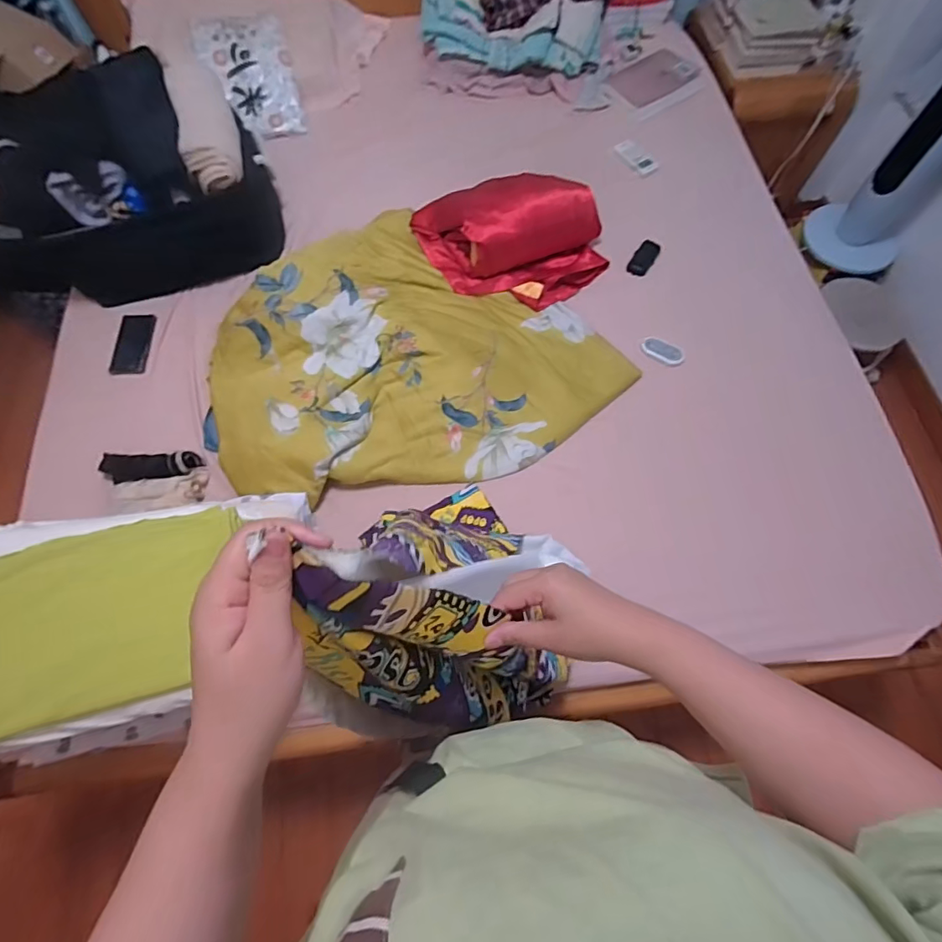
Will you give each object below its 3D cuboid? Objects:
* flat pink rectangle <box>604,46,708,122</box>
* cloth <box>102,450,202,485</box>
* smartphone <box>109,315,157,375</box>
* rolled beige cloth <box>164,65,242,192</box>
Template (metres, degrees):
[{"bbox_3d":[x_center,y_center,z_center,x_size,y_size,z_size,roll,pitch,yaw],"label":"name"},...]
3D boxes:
[{"bbox_3d":[0.527,-1.115,1.475,0.208,0.015,0.230,-29,63,5],"label":"flat pink rectangle"},{"bbox_3d":[-0.632,-0.009,1.011,0.182,0.035,0.058,-4,68,-2],"label":"cloth"},{"bbox_3d":[-0.754,-0.286,1.146,0.074,0.014,0.160,0,67,-9],"label":"smartphone"},{"bbox_3d":[-0.543,-0.714,1.059,0.109,0.075,0.296,-17,69,-7],"label":"rolled beige cloth"}]

